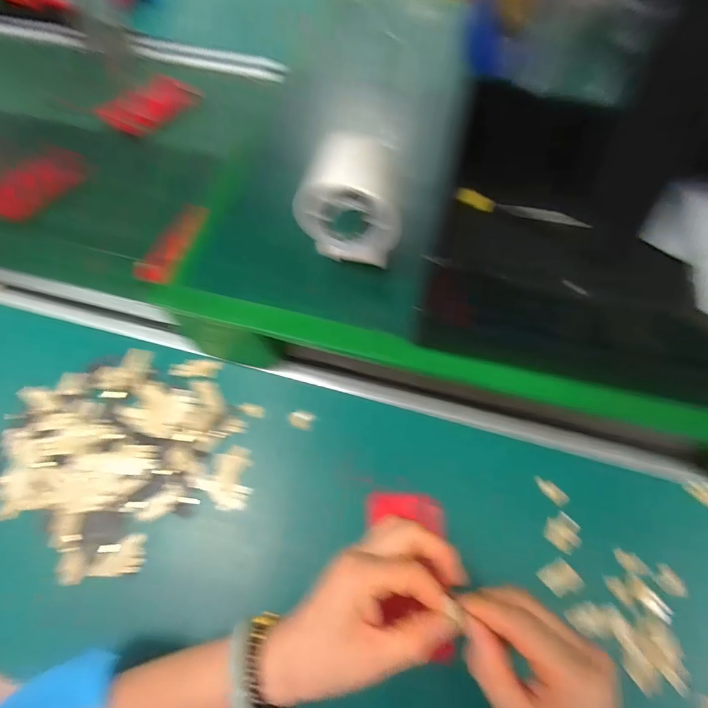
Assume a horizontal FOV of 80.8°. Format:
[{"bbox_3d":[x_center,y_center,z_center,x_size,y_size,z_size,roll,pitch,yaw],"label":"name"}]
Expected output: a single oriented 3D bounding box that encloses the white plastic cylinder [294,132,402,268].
[{"bbox_3d":[0.001,-0.108,0.304,0.071,0.062,0.054,15,67,8],"label":"white plastic cylinder"}]

